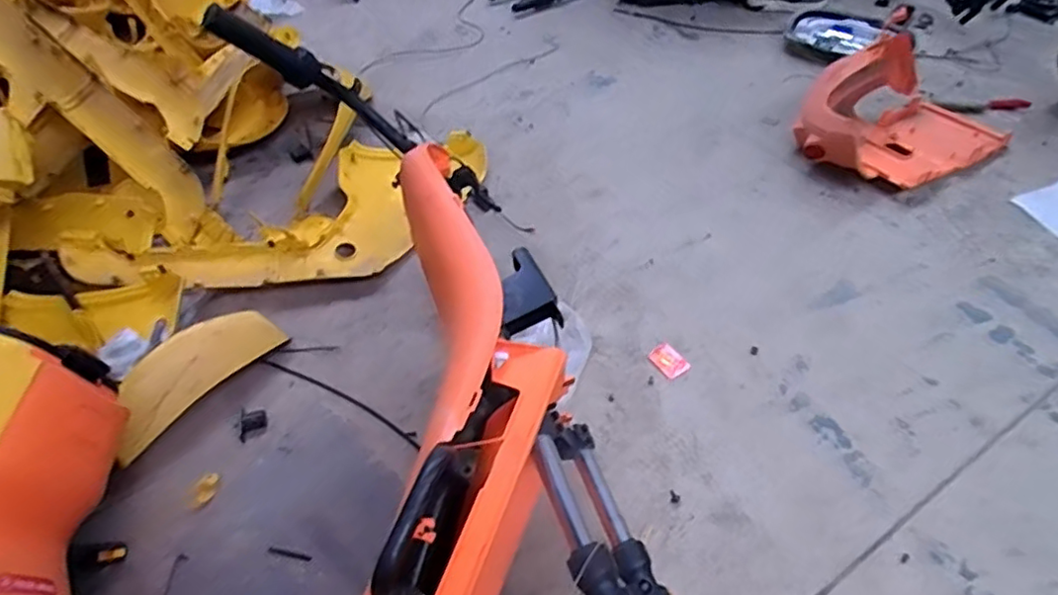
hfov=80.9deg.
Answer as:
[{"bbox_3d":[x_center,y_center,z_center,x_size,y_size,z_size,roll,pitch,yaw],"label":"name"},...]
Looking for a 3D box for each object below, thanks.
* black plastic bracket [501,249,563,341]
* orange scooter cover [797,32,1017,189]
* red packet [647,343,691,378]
[{"bbox_3d":[-0.016,-0.004,0.855,0.091,0.041,0.123,-21,65,-9],"label":"black plastic bracket"},{"bbox_3d":[0.908,-0.454,1.488,0.514,0.238,0.349,-30,53,-25],"label":"orange scooter cover"},{"bbox_3d":[0.251,0.115,1.122,0.051,0.012,0.068,-31,53,-25],"label":"red packet"}]

